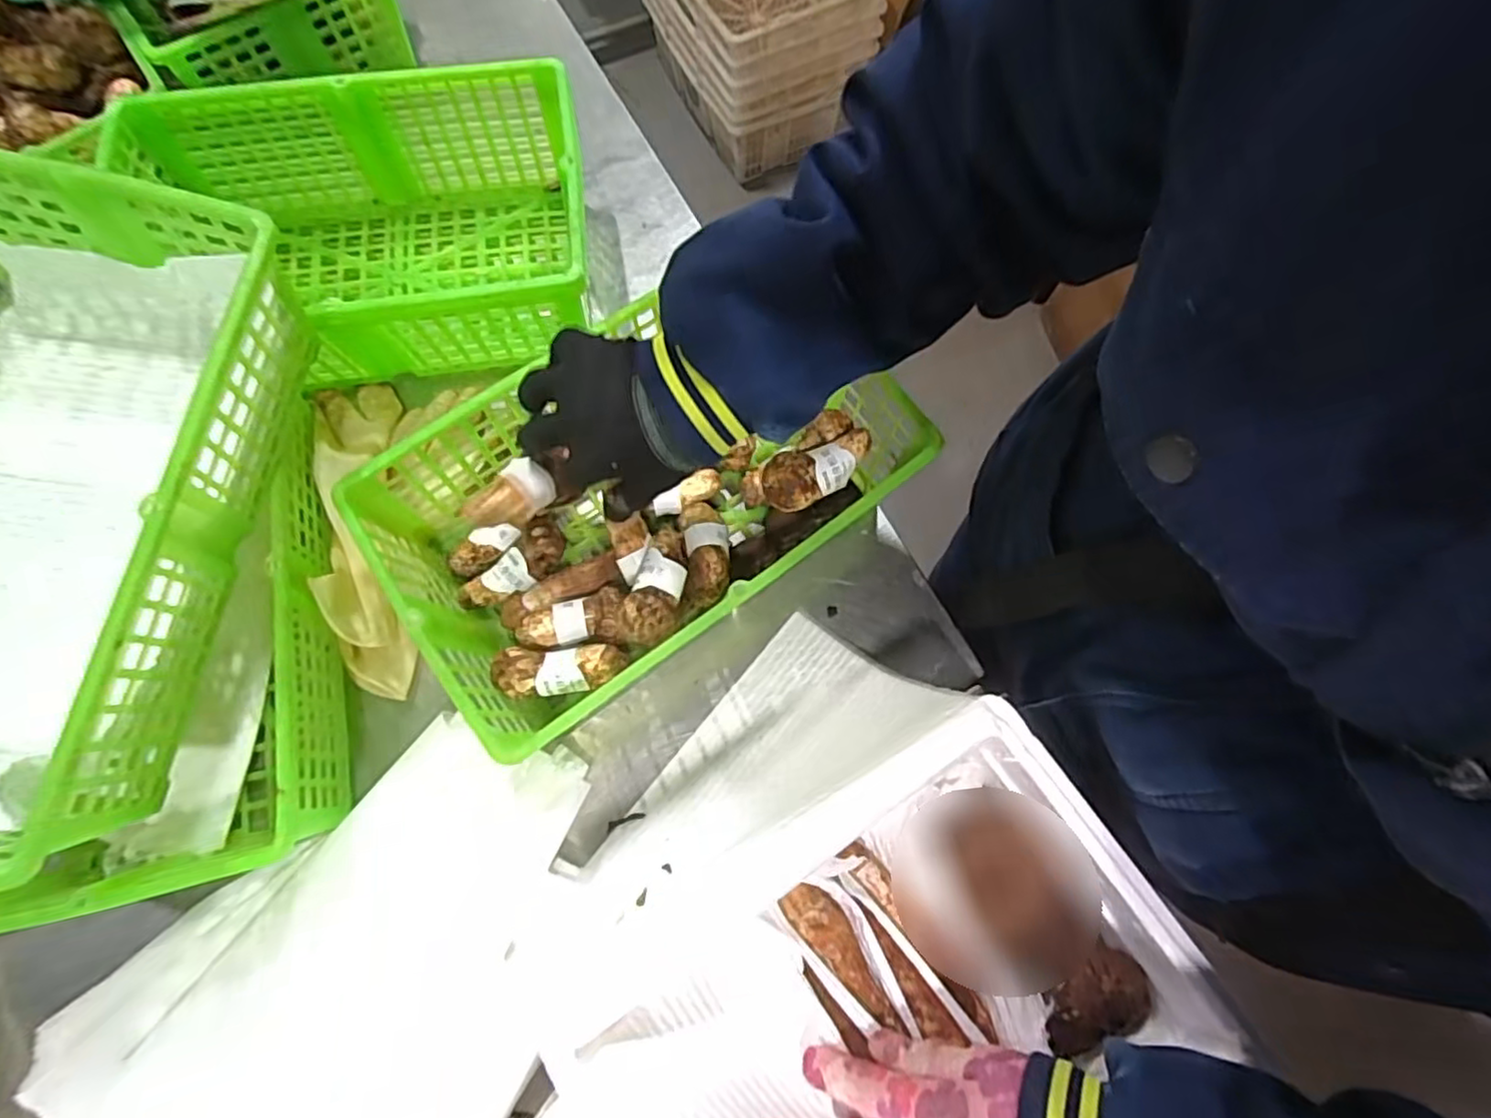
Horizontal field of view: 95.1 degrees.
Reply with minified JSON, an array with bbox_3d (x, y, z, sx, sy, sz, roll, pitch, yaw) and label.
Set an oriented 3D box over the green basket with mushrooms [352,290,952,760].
[{"bbox_3d":[-0.067,-0.043,0.490,0.340,0.107,0.216,-33,76,-10],"label":"green basket with mushrooms"}]

